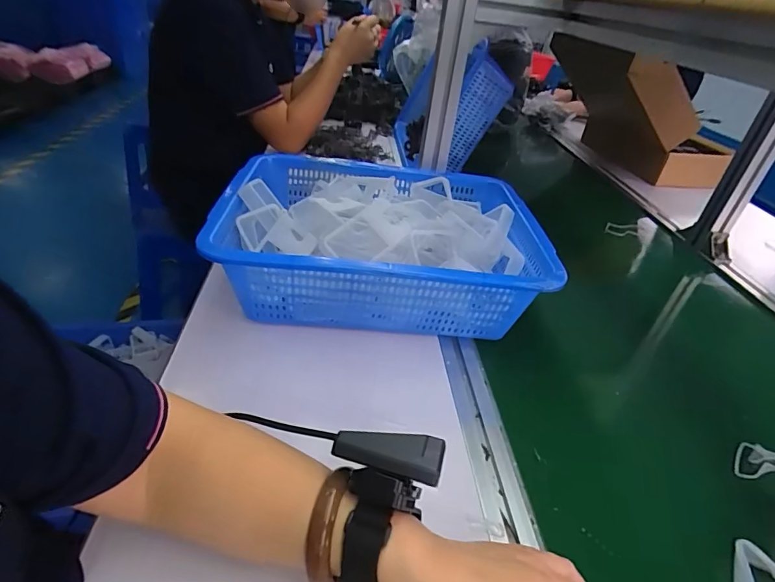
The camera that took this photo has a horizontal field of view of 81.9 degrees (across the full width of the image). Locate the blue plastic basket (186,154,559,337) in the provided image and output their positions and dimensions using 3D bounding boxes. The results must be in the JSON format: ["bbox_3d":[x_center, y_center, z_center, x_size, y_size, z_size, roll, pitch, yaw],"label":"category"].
[{"bbox_3d":[-0.006,-0.059,0.596,0.374,0.142,0.307,4,33,-4],"label":"blue plastic basket"}]

